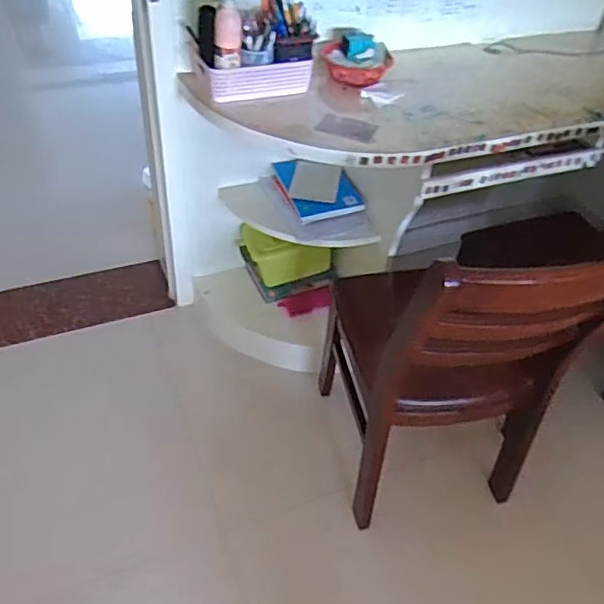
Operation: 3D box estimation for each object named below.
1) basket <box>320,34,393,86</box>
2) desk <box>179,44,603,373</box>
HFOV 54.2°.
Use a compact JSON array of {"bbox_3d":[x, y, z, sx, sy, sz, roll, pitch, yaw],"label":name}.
[{"bbox_3d":[0.137,-0.594,1.450,0.171,0.080,0.127,11,46,3],"label":"basket"},{"bbox_3d":[0.489,-0.043,1.516,1.434,0.798,1.136,-9,48,-16],"label":"desk"}]

